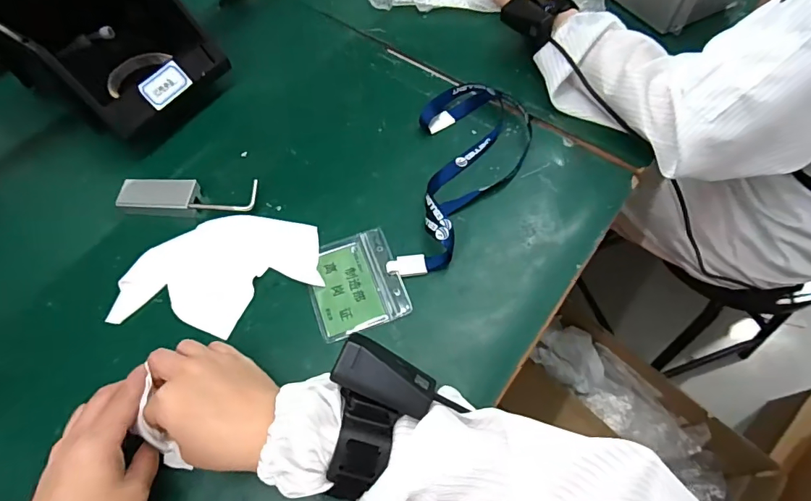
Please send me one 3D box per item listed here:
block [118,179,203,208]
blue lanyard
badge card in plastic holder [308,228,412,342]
[{"bbox_3d":[-0.262,-0.057,0.486,0.078,0.026,0.033,1,60,3],"label":"block"},{"bbox_3d":[0.067,-0.083,0.483,0.122,0.028,0.252,9,60,7],"label":"blue lanyard"},{"bbox_3d":[-0.049,0.029,0.437,0.085,0.006,0.098,-19,61,-9],"label":"badge card in plastic holder"}]

